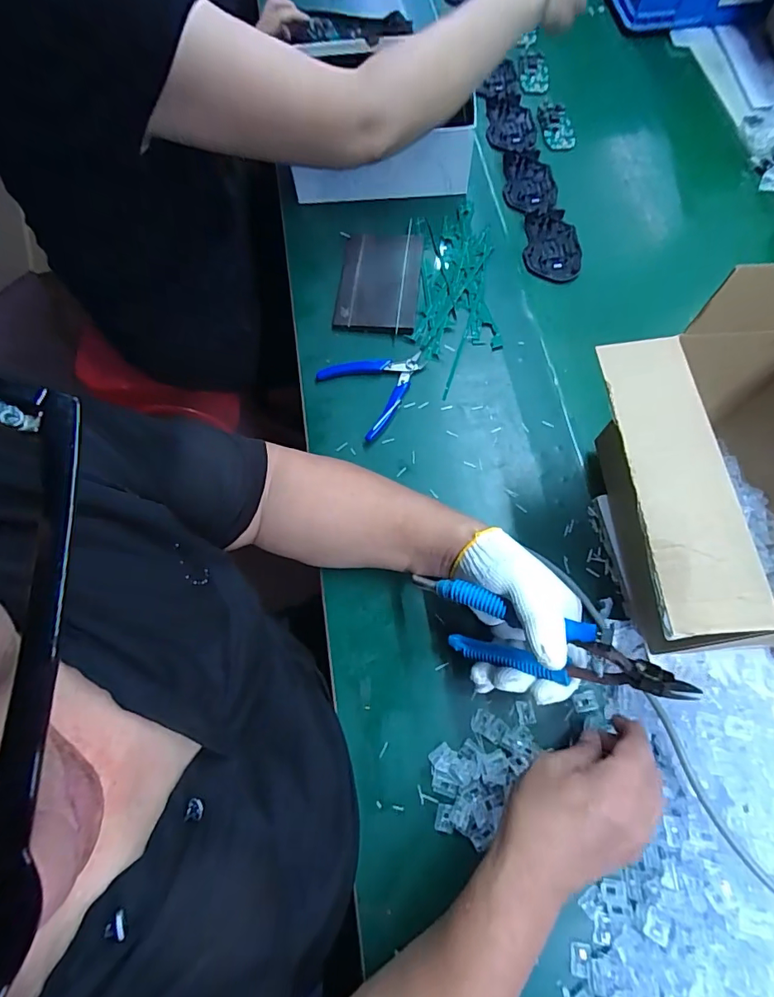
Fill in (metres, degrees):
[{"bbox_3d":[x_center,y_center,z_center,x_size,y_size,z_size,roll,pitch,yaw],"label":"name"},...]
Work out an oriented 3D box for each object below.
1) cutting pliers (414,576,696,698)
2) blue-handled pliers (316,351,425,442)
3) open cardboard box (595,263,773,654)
[{"bbox_3d":[0.117,0.116,0.375,0.209,0.065,0.042,16,68,25],"label":"cutting pliers"},{"bbox_3d":[-0.006,-0.137,0.553,0.114,0.013,0.106,-35,74,-11],"label":"blue-handled pliers"},{"bbox_3d":[0.279,-0.004,0.393,0.214,0.239,0.239,-2,70,0],"label":"open cardboard box"}]

